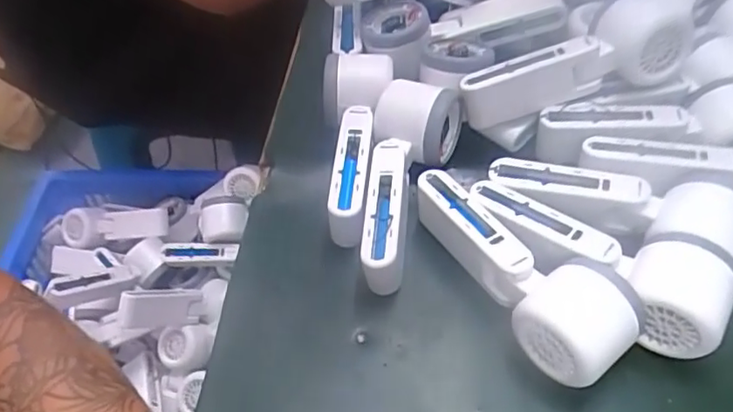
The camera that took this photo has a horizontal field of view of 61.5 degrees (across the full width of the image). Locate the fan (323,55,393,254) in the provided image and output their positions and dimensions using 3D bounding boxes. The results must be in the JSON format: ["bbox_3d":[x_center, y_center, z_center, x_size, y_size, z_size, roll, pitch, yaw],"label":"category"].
[{"bbox_3d":[-0.007,-0.047,0.461,0.052,0.055,0.159,-1,49,1],"label":"fan"}]

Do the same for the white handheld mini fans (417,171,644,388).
[{"bbox_3d":[0.096,0.036,0.390,0.064,0.049,0.163,-25,53,-18],"label":"white handheld mini fans"}]

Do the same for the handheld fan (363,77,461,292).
[{"bbox_3d":[0.029,-0.017,0.431,0.061,0.062,0.156,6,50,7],"label":"handheld fan"}]

